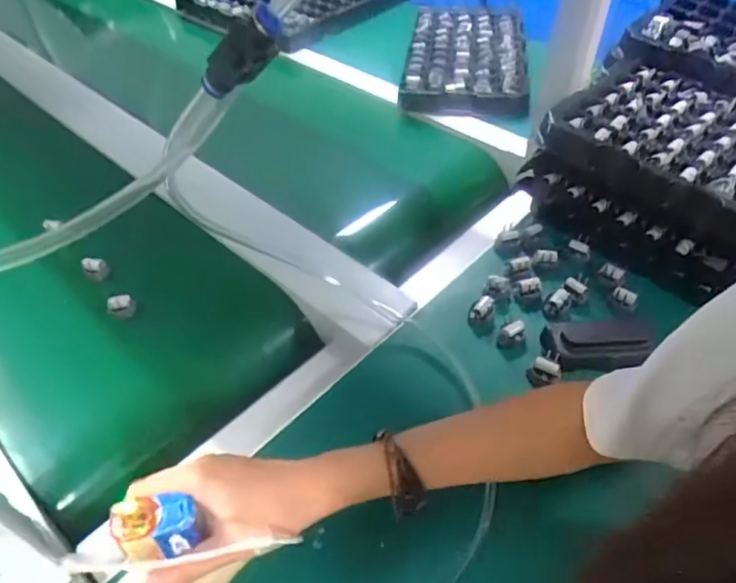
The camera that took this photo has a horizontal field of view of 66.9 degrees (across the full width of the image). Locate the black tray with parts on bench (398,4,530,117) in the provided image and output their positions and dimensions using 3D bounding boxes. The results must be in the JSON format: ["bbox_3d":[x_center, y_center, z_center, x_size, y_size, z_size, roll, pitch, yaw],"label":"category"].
[{"bbox_3d":[0.173,-0.419,0.982,0.205,0.053,0.360,4,47,6],"label":"black tray with parts on bench"}]

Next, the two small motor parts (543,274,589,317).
[{"bbox_3d":[0.207,0.002,0.576,0.062,0.019,0.022,-37,55,-28],"label":"two small motor parts"}]

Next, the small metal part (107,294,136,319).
[{"bbox_3d":[-0.269,0.016,0.605,0.028,0.031,0.013,-28,52,-22],"label":"small metal part"}]

